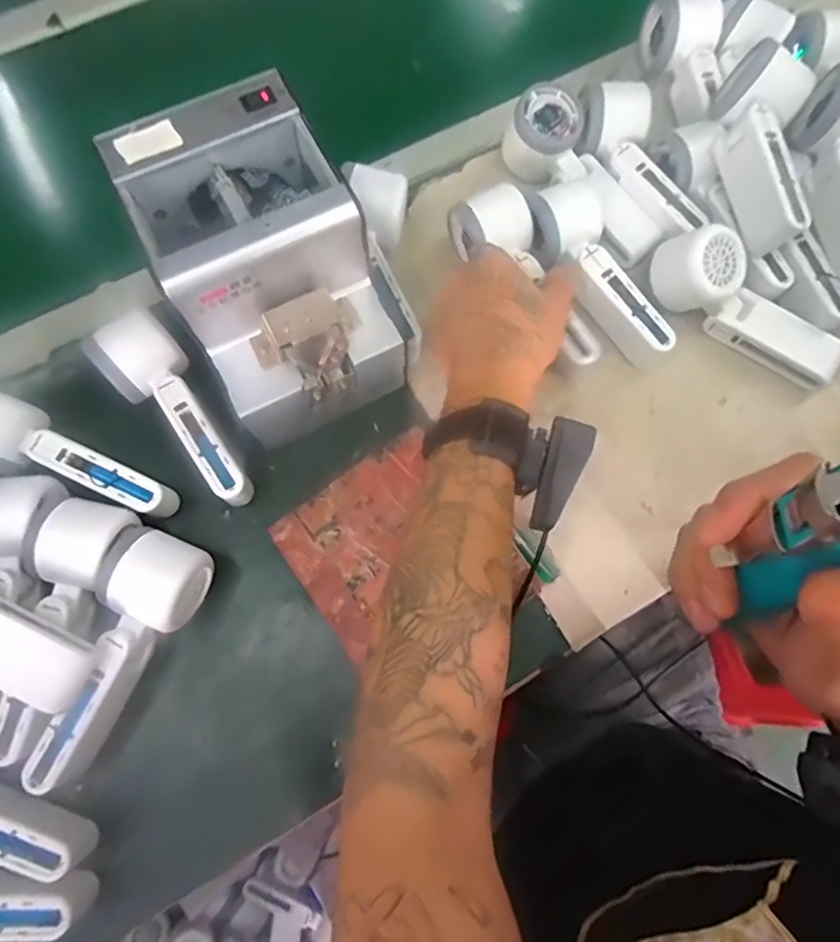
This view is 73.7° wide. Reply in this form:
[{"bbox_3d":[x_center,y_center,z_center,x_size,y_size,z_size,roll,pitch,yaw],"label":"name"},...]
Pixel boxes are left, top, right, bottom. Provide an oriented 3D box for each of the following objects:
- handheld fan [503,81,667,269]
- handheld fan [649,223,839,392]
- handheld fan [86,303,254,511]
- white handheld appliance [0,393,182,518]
[{"bbox_3d":[0.141,-0.251,0.478,0.054,0.052,0.161,-38,79,-8],"label":"handheld fan"},{"bbox_3d":[0.259,-0.131,0.441,0.161,0.058,0.055,34,79,8],"label":"handheld fan"},{"bbox_3d":[-0.174,-0.044,0.417,0.055,0.055,0.160,-41,78,-11],"label":"handheld fan"},{"bbox_3d":[-0.253,-0.008,0.406,0.149,0.060,0.051,20,77,5],"label":"white handheld appliance"}]

